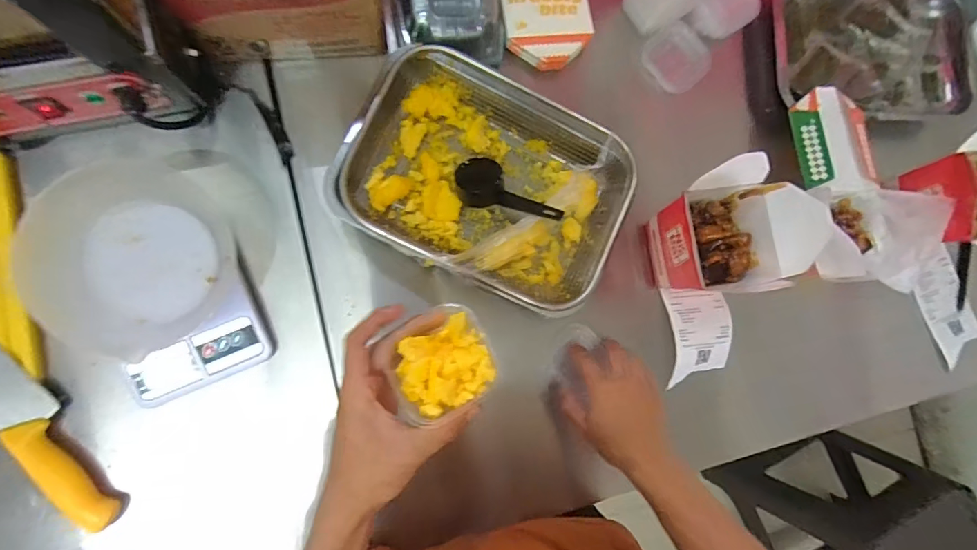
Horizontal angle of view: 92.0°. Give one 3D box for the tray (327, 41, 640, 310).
[{"bbox_3d":[-0.002,-0.106,0.520,0.301,0.051,0.218,24,83,-6],"label":"tray"}]

